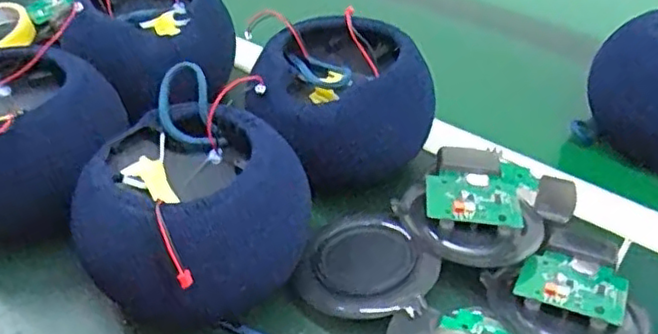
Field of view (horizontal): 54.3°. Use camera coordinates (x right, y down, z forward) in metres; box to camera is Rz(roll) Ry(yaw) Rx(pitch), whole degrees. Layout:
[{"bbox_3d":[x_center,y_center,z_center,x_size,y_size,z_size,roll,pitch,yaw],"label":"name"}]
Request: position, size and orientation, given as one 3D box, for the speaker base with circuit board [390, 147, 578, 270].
[{"bbox_3d":[0.105,0.022,0.430,0.091,0.026,0.115,28,48,28],"label":"speaker base with circuit board"}]

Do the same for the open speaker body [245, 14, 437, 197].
[{"bbox_3d":[0.002,-0.044,0.464,0.112,0.086,0.103,0,42,0],"label":"open speaker body"}]

